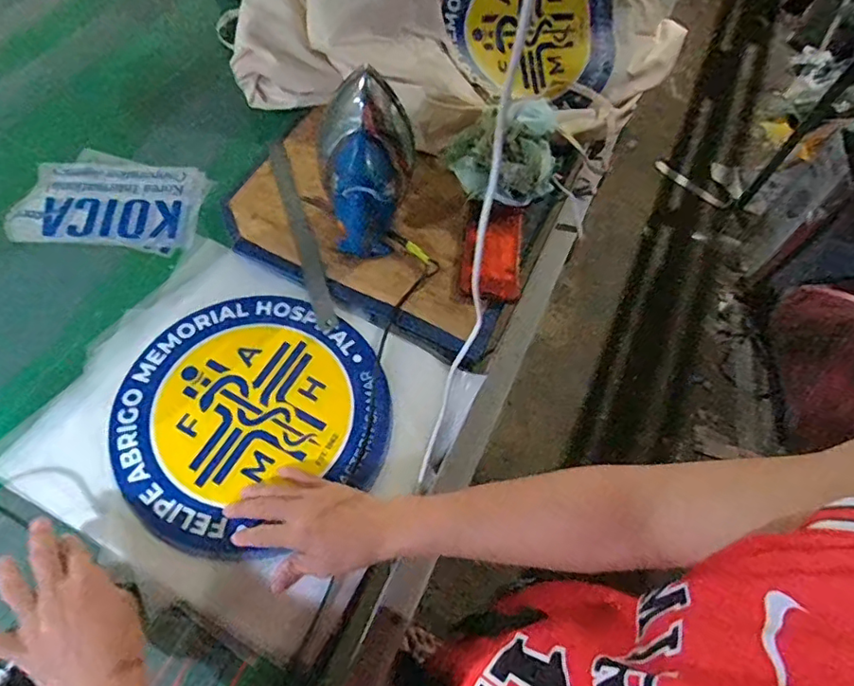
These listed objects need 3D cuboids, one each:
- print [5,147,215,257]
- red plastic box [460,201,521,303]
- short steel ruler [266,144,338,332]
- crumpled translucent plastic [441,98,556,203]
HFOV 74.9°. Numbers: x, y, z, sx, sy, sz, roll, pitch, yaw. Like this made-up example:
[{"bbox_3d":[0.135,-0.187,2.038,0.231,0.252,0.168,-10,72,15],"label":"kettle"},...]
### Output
[{"bbox_3d":[-0.413,-0.189,0.742,0.218,0.009,0.158,9,60,-3],"label":"print"},{"bbox_3d":[0.091,-0.119,0.748,0.082,0.015,0.153,18,61,-6],"label":"red plastic box"},{"bbox_3d":[-0.169,-0.160,0.740,0.026,0.010,0.323,-16,64,-12],"label":"short steel ruler"},{"bbox_3d":[0.113,-0.266,0.776,0.165,0.087,0.115,-12,64,-13],"label":"crumpled translucent plastic"}]

